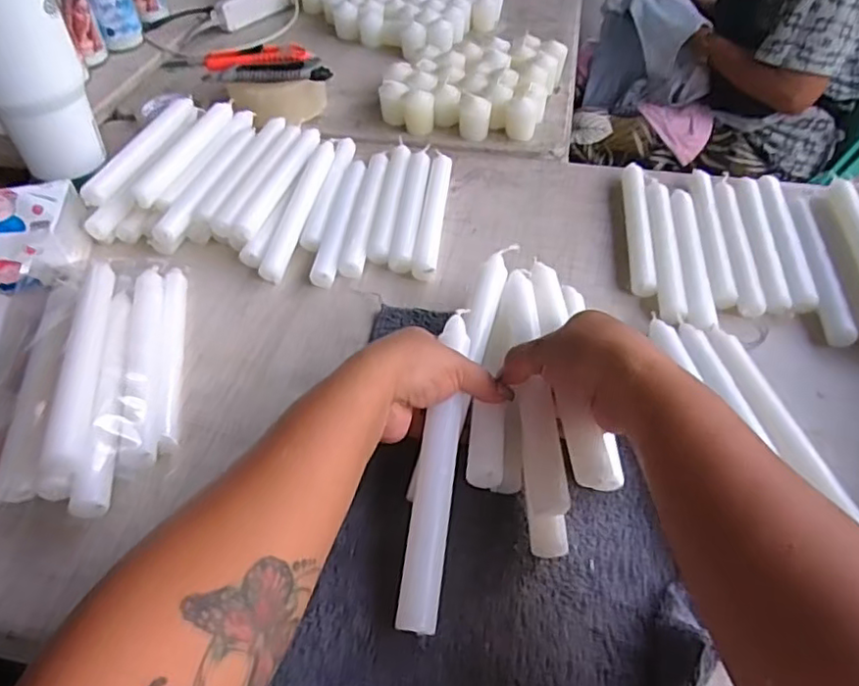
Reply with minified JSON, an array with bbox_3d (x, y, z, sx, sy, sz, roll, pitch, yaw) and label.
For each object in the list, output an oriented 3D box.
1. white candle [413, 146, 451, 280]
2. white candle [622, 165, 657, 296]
[{"bbox_3d":[0.006,-0.134,0.637,0.021,0.016,0.206,4,46,5],"label":"white candle"},{"bbox_3d":[0.206,-0.118,0.622,0.021,0.016,0.198,6,47,7],"label":"white candle"}]

